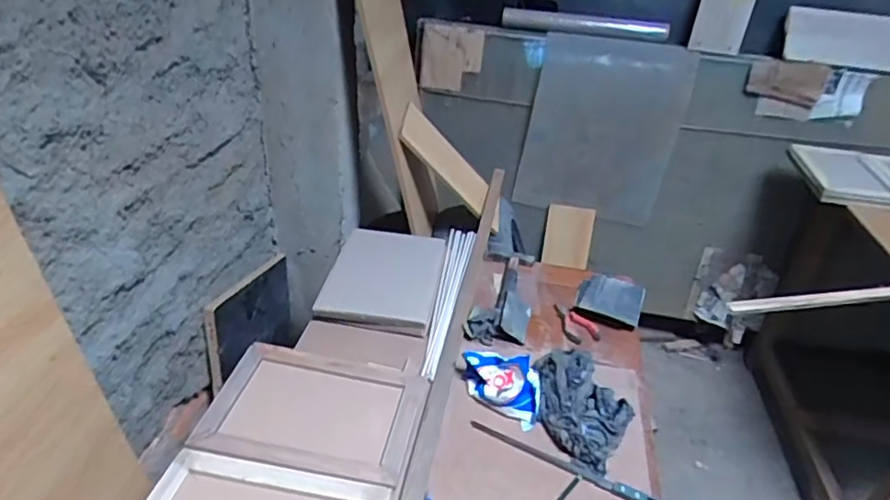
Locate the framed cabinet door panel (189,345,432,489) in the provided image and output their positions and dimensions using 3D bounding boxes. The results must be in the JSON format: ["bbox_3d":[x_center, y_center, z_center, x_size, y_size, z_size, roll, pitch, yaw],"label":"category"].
[{"bbox_3d":[-0.195,0.242,0.880,0.306,0.031,0.213,8,33,7],"label":"framed cabinet door panel"}]

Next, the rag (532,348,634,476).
[{"bbox_3d":[0.201,0.237,0.907,0.174,0.062,0.169,23,38,28],"label":"rag"}]

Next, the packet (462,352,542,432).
[{"bbox_3d":[0.088,0.214,0.923,0.135,0.058,0.091,12,34,14],"label":"packet"}]

